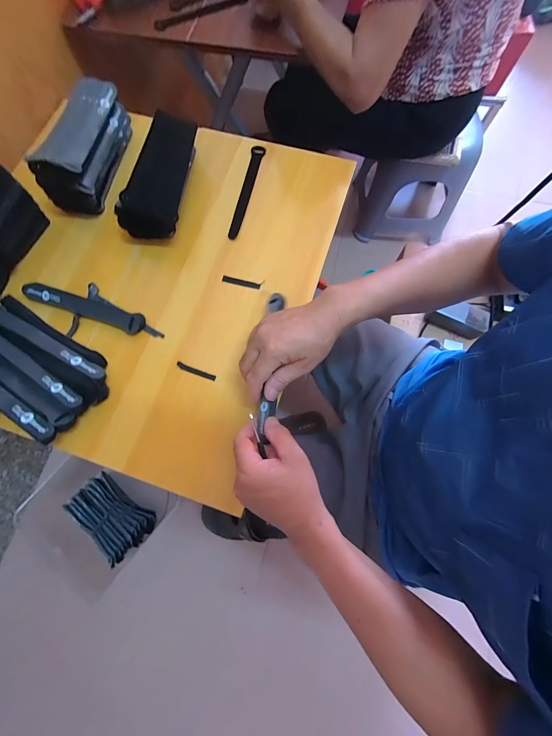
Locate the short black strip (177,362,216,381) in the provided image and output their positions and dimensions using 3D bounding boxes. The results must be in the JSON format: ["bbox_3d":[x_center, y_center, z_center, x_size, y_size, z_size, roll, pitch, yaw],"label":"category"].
[{"bbox_3d":[-0.115,0.005,0.415,0.060,0.004,0.009,22,76,7],"label":"short black strip"}]

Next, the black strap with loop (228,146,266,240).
[{"bbox_3d":[-0.051,-0.305,0.497,0.020,0.010,0.192,12,75,5],"label":"black strap with loop"}]

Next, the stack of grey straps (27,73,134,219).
[{"bbox_3d":[-0.313,-0.368,0.477,0.076,0.087,0.198,7,75,3],"label":"stack of grey straps"}]

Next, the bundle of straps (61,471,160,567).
[{"bbox_3d":[-0.440,0.390,0.771,0.215,0.051,0.134,40,79,11],"label":"bundle of straps"}]

